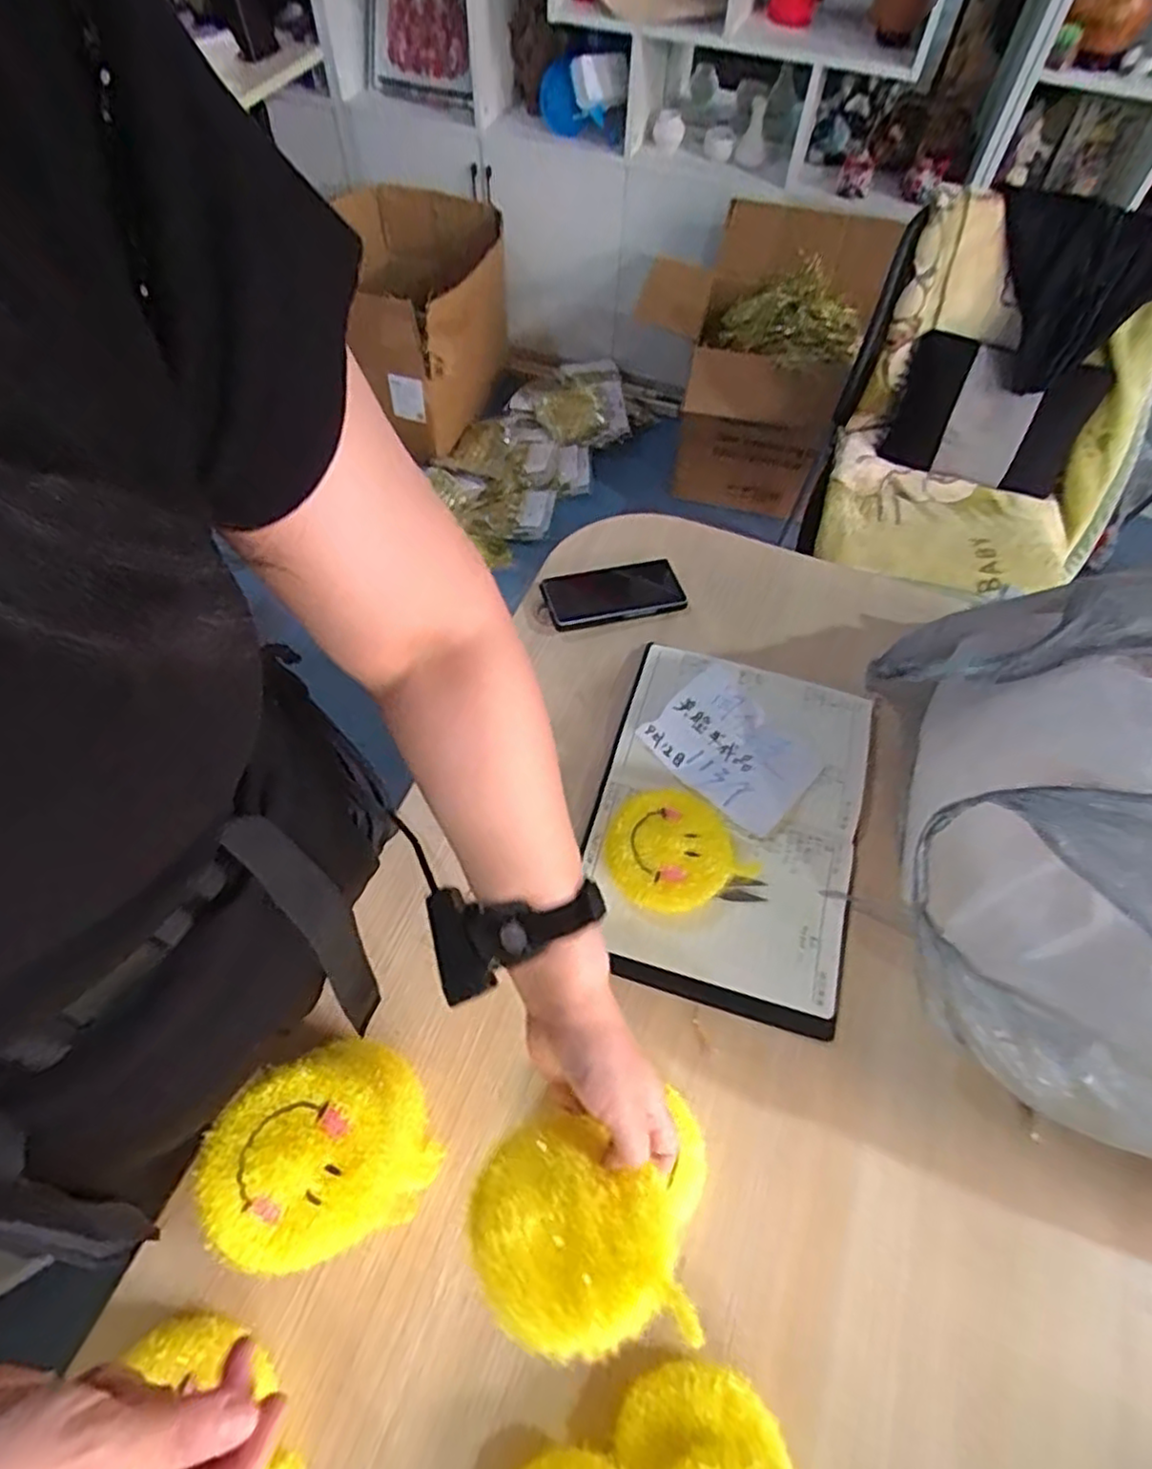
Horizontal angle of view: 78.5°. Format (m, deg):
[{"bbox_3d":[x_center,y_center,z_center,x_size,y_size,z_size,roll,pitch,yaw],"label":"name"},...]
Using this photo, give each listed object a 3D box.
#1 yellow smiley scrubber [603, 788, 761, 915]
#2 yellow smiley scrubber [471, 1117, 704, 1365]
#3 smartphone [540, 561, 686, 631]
[{"bbox_3d":[0.088,0.106,0.659,0.122,0.035,0.118,1,59,-1],"label":"yellow smiley scrubber"},{"bbox_3d":[-0.001,0.263,0.379,0.108,0.020,0.108,7,40,-6],"label":"yellow smiley scrubber"},{"bbox_3d":[0.042,-0.164,0.809,0.154,0.013,0.069,-12,60,-9],"label":"smartphone"}]

